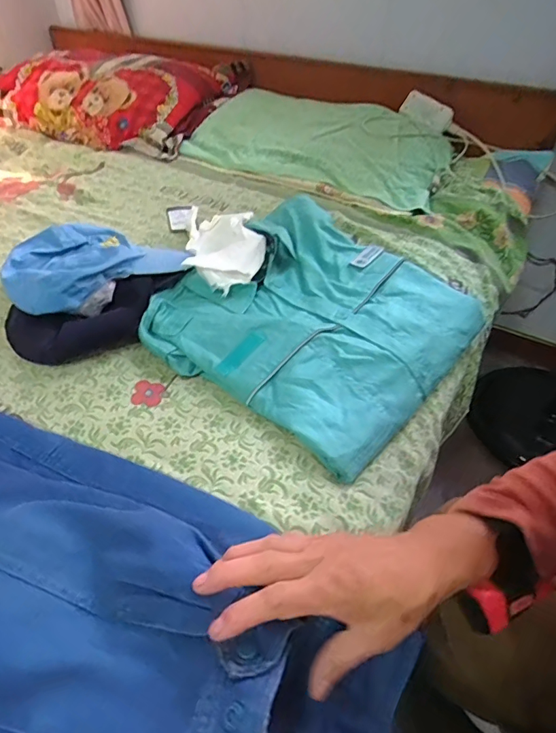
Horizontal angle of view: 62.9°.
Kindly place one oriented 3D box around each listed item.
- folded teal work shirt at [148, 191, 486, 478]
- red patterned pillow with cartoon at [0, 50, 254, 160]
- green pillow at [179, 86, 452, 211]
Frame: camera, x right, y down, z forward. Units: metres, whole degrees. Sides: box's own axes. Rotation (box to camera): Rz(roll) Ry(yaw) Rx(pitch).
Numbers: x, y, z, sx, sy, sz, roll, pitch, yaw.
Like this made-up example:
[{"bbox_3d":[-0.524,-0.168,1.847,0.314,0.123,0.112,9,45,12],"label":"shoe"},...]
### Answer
[{"bbox_3d":[0.049,-0.079,0.604,0.359,0.048,0.364,34,57,24],"label":"folded teal work shirt"},{"bbox_3d":[-0.457,-0.740,1.215,0.657,0.142,0.404,18,46,16],"label":"red patterned pillow with cartoon"},{"bbox_3d":[0.095,-0.512,1.031,0.588,0.087,0.334,23,48,21],"label":"green pillow"}]

